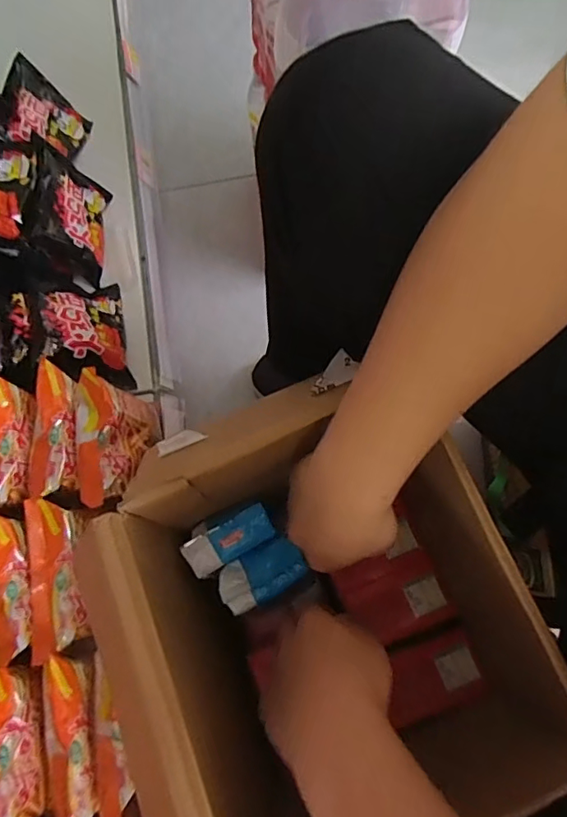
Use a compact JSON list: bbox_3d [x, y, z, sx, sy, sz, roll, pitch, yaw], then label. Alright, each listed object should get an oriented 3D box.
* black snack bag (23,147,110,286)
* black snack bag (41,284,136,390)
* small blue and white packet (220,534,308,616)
[{"bbox_3d":[-0.276,-0.251,0.653,0.037,0.116,0.147,-11,70,22],"label":"black snack bag"},{"bbox_3d":[-0.246,-0.098,0.626,0.042,0.118,0.150,-31,67,31],"label":"black snack bag"},{"bbox_3d":[-0.022,0.160,0.490,0.079,0.017,0.048,-27,74,-6],"label":"small blue and white packet"}]

